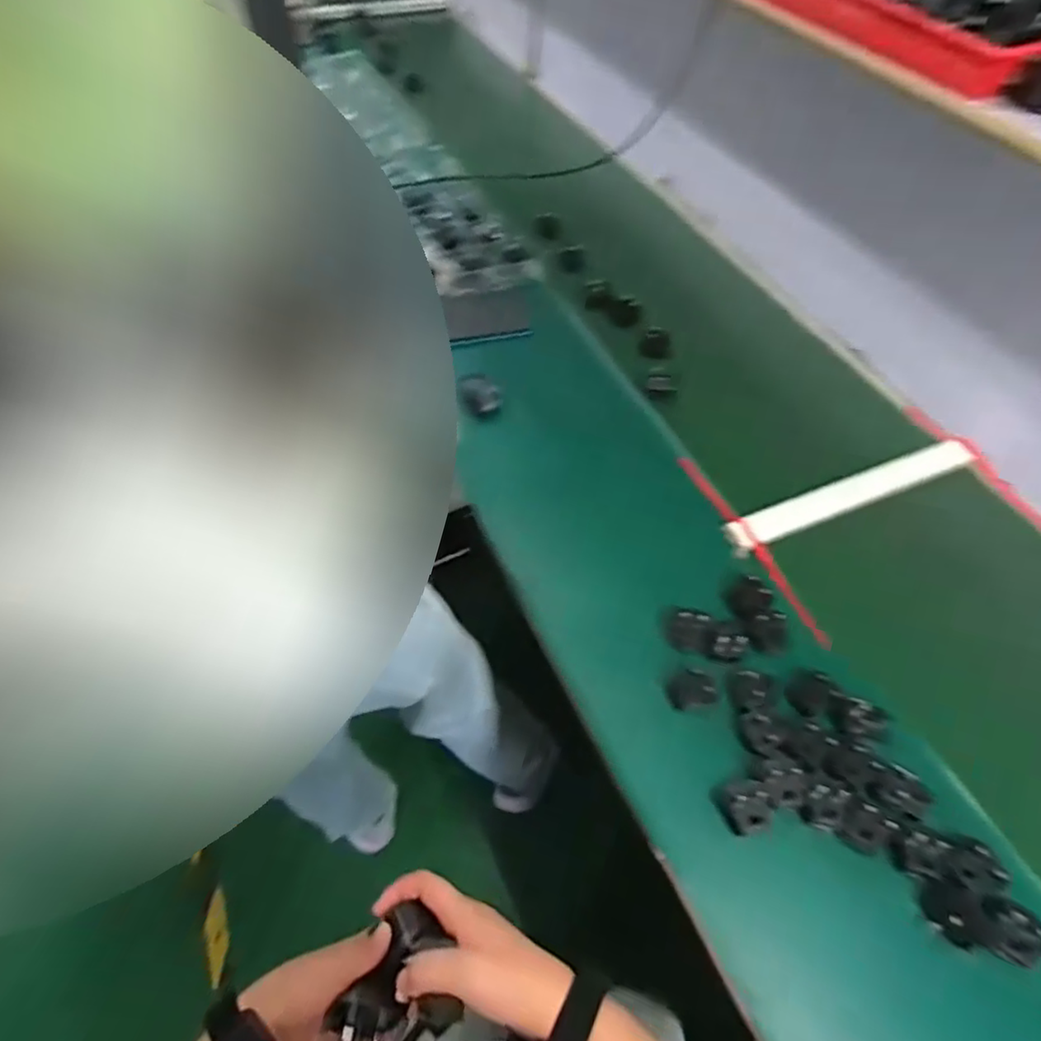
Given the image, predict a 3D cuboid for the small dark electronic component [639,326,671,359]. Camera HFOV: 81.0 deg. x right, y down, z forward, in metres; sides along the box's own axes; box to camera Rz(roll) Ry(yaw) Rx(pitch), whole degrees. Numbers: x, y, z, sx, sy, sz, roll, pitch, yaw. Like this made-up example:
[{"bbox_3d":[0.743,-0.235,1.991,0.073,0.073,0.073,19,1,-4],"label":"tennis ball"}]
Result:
[{"bbox_3d":[0.238,-0.308,1.044,0.061,0.035,0.044,13,56,6],"label":"small dark electronic component"}]

